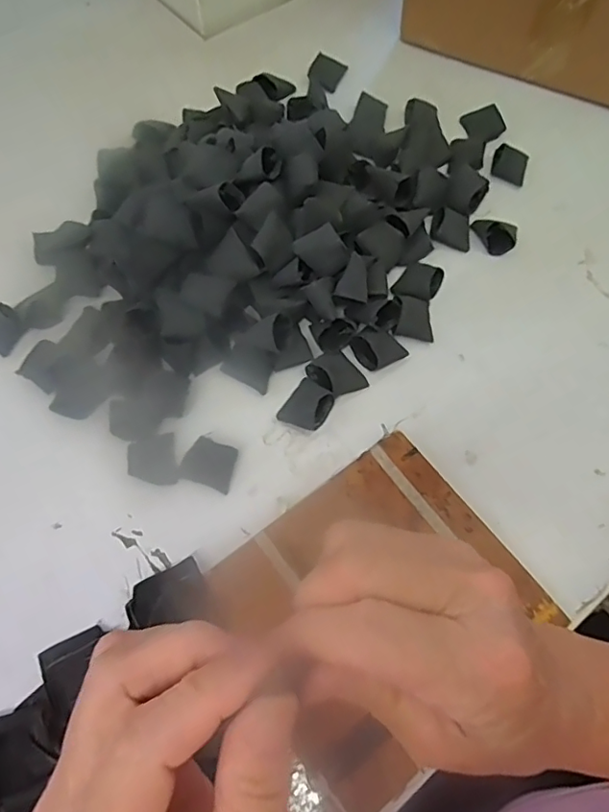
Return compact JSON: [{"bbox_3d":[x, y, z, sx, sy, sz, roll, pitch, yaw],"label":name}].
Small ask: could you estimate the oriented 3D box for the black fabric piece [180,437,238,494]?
[{"bbox_3d":[-0.075,0.045,0.422,0.040,0.010,0.035,17,67,8],"label":"black fabric piece"}]

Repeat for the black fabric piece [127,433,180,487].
[{"bbox_3d":[-0.119,0.044,0.417,0.037,0.004,0.040,-11,66,-4],"label":"black fabric piece"}]

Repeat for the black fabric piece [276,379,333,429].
[{"bbox_3d":[0.003,-0.002,0.423,0.036,0.021,0.040,34,71,15],"label":"black fabric piece"}]

